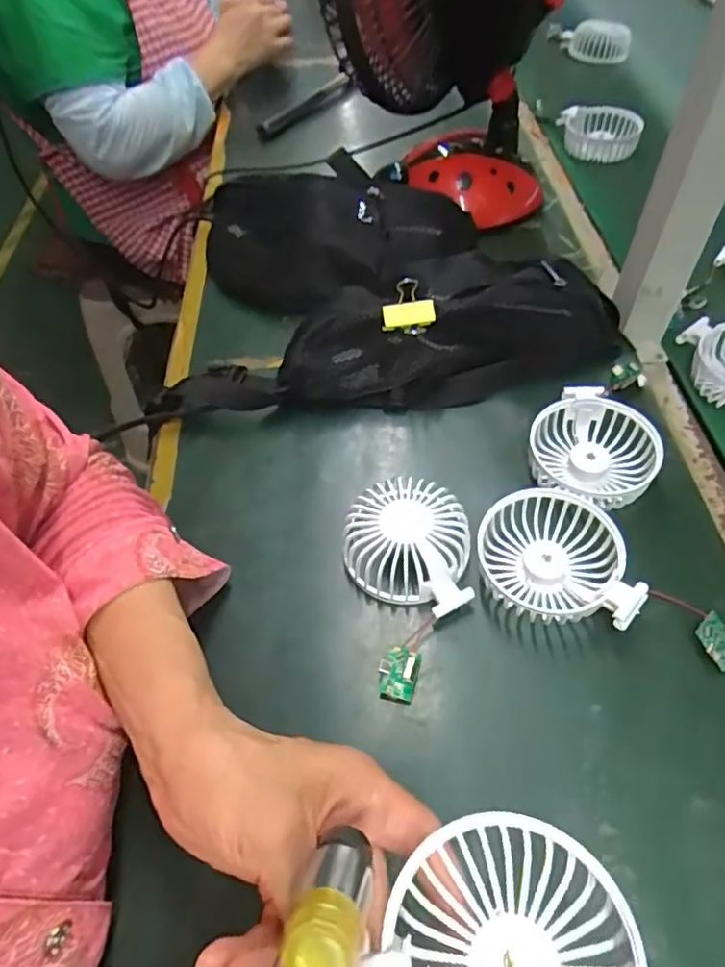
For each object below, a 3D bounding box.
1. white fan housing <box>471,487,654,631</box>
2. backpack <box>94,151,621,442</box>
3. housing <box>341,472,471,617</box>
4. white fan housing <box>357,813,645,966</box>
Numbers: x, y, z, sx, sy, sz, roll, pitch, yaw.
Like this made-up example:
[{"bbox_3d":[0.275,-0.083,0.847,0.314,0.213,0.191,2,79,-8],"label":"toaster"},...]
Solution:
[{"bbox_3d":[0.127,0.049,0.396,0.098,0.036,0.080,12,55,12],"label":"white fan housing"},{"bbox_3d":[0.008,-0.197,0.557,0.396,0.075,0.285,-4,54,1],"label":"backpack"},{"bbox_3d":[0.030,0.042,0.409,0.084,0.039,0.091,0,54,4],"label":"housing"},{"bbox_3d":[0.055,0.176,0.220,0.089,0.030,0.089,29,60,22],"label":"white fan housing"}]

